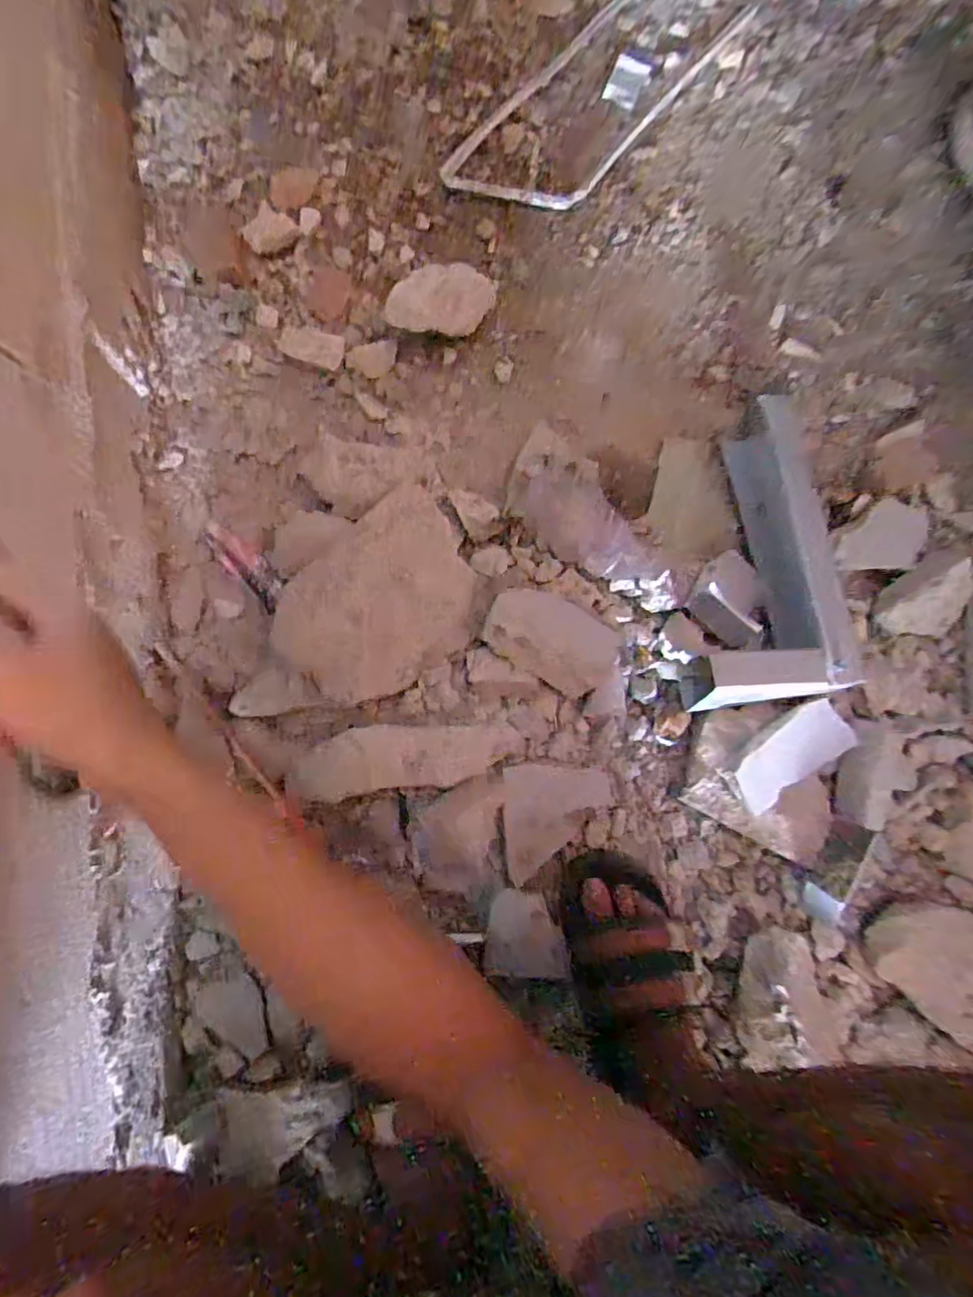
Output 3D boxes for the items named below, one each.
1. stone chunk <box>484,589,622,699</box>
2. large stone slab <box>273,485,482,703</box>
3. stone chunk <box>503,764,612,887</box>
[{"bbox_3d":[0.063,-0.009,0.573,0.125,0.028,0.075,32,86,-1],"label":"stone chunk"},{"bbox_3d":[-0.102,-0.041,0.586,0.195,0.045,0.153,-35,89,-4],"label":"large stone slab"},{"bbox_3d":[0.071,0.169,0.602,0.106,0.020,0.106,-1,87,-3],"label":"stone chunk"}]

